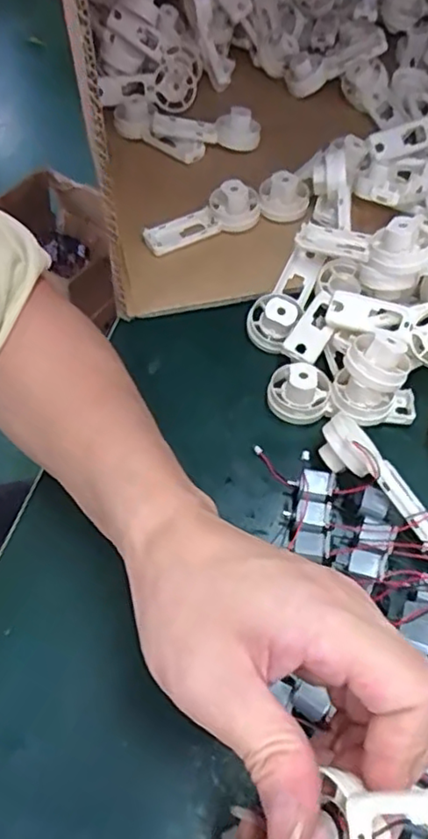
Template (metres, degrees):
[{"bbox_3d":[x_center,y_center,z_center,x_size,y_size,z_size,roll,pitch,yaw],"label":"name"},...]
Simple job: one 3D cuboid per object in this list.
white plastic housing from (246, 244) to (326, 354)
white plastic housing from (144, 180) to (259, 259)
[{"bbox_3d":[0.052,-0.087,0.448,0.032,0.028,0.085,24,58,13],"label":"white plastic housing"},{"bbox_3d":[-0.008,-0.156,0.482,0.093,0.032,0.027,-16,59,-13],"label":"white plastic housing"}]

